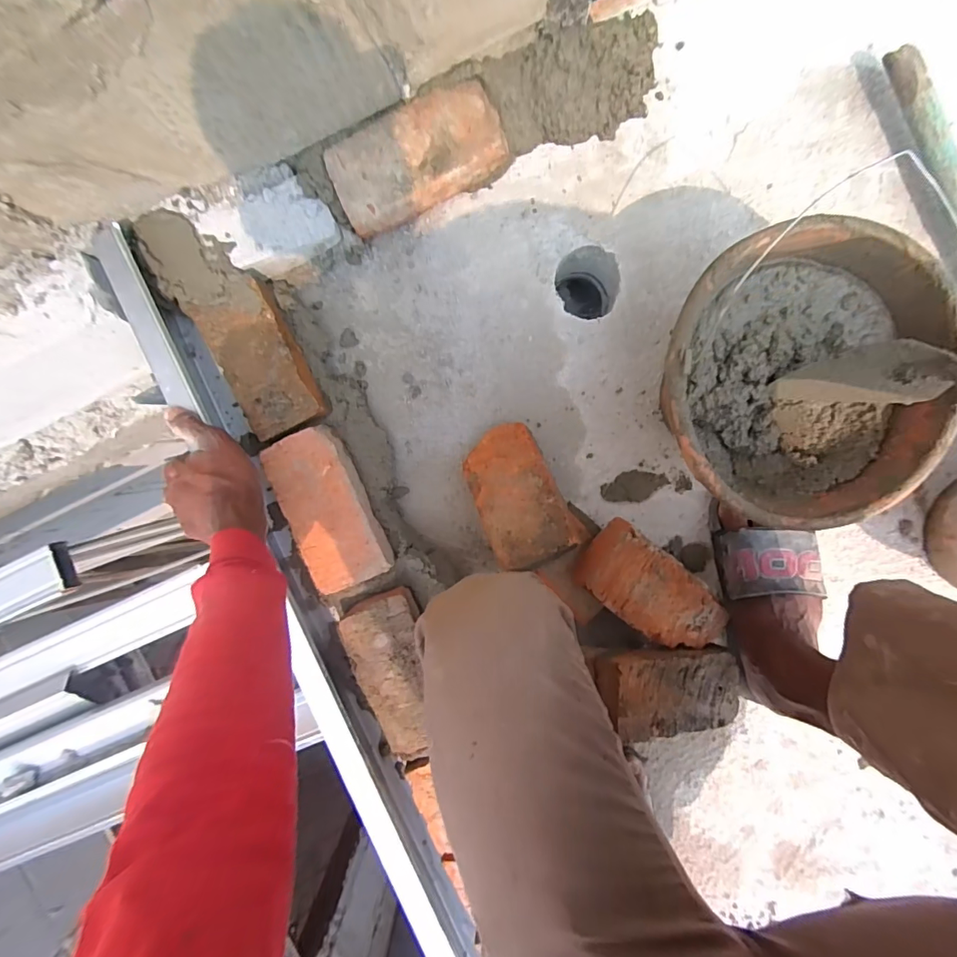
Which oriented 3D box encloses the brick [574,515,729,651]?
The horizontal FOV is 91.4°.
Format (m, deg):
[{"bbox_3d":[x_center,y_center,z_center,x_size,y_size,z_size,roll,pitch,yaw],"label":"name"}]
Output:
[{"bbox_3d":[0.206,0.132,0.533,0.191,0.046,0.082,35,98,-15],"label":"brick"}]

